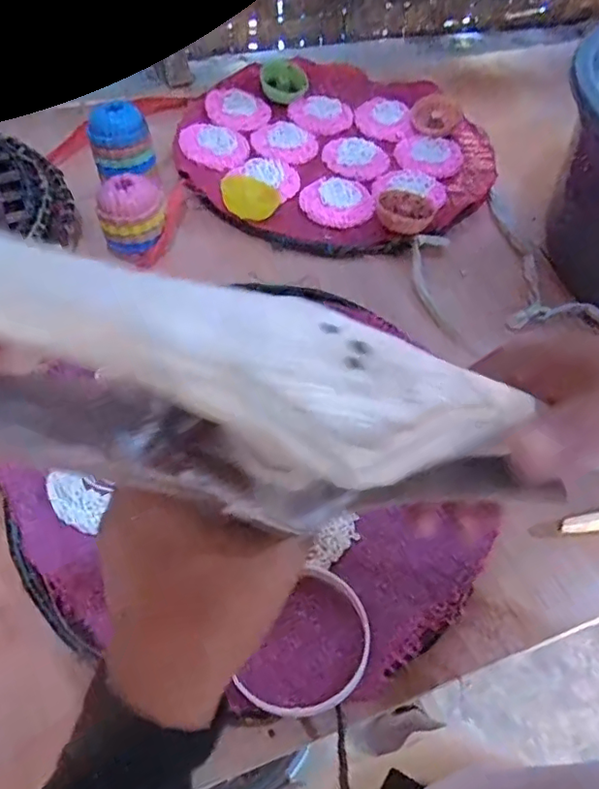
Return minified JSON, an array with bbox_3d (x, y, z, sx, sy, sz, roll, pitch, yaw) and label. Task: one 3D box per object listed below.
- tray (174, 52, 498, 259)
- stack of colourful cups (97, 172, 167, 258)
[{"bbox_3d":[0.040,-0.291,0.661,0.347,0.035,0.336,2,55,-3],"label":"tray"},{"bbox_3d":[-0.158,-0.169,0.538,0.060,0.056,0.055,-14,58,-13],"label":"stack of colourful cups"}]

